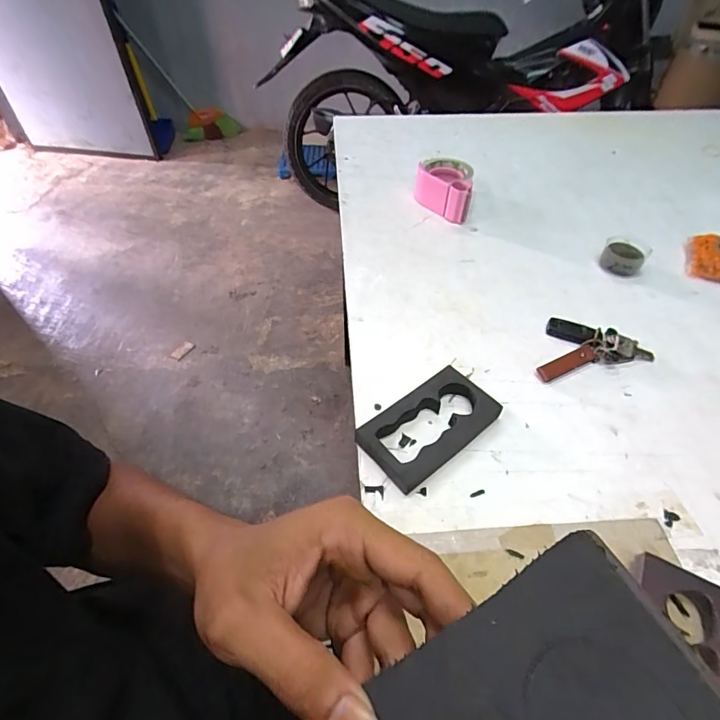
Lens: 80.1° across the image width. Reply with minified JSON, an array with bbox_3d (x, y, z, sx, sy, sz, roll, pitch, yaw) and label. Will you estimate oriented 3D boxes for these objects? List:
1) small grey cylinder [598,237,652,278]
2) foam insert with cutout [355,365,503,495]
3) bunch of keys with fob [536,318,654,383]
[{"bbox_3d":[0.411,-0.161,0.669,0.059,0.032,0.061,26,55,20],"label":"small grey cylinder"},{"bbox_3d":[0.075,0.073,0.470,0.149,0.028,0.081,-32,57,-24],"label":"foam insert with cutout"},{"bbox_3d":[0.286,-0.024,0.552,0.150,0.020,0.084,-11,51,-9],"label":"bunch of keys with fob"}]

